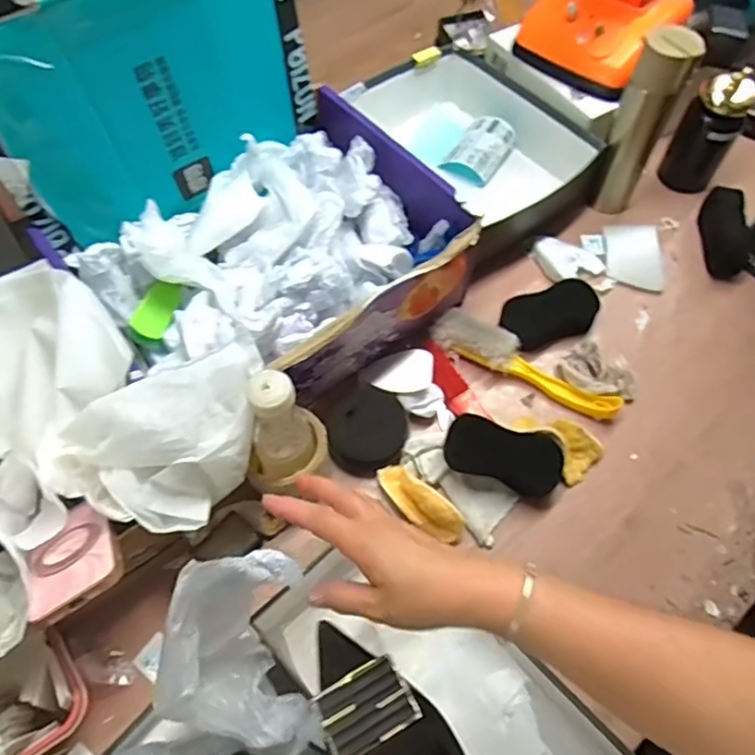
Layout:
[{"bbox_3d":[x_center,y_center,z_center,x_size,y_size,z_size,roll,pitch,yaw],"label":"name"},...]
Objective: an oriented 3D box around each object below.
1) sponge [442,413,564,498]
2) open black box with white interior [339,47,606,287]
[{"bbox_3d":[0.137,0.084,0.667,0.126,0.019,0.067,16,106,6],"label":"sponge"},{"bbox_3d":[0.132,-0.326,0.882,0.213,0.111,0.324,-31,65,-17],"label":"open black box with white interior"}]

